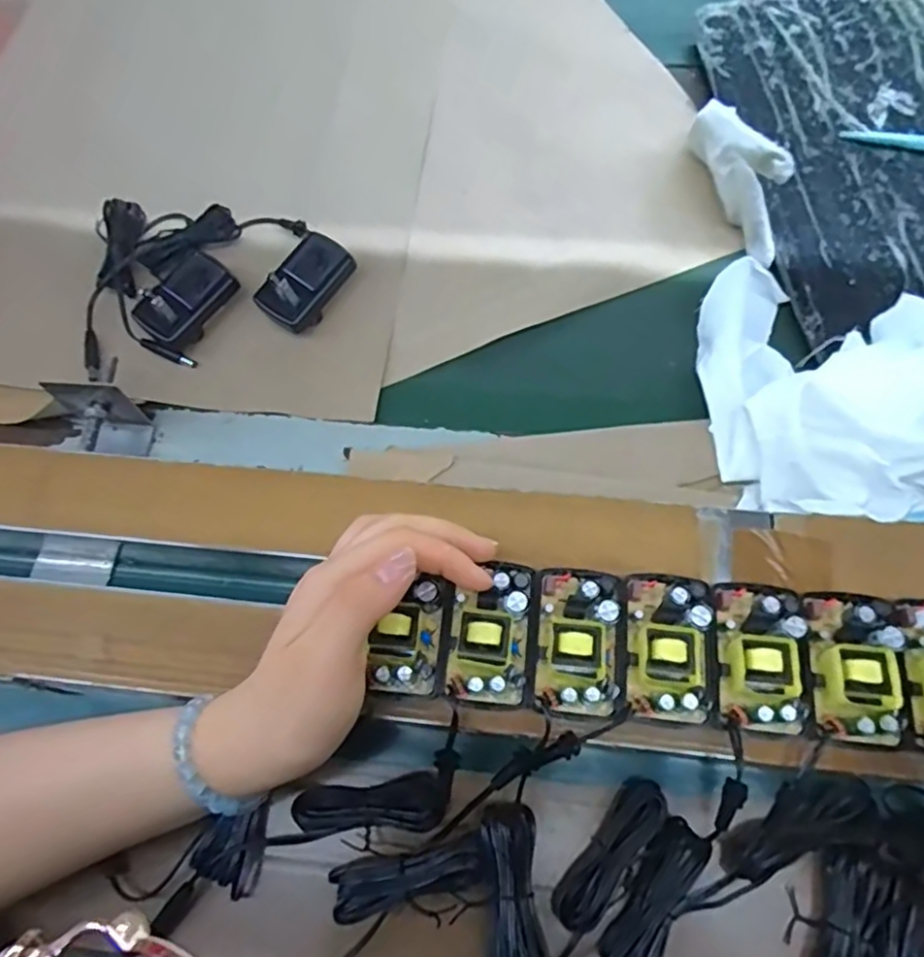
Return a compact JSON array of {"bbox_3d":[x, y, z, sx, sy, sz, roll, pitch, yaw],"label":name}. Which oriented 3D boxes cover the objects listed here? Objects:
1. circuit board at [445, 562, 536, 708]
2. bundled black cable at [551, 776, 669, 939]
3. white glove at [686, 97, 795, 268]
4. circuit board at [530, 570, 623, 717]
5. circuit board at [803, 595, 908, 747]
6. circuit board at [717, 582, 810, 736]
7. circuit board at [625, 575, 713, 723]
[{"bbox_3d":[0.015,0.072,0.310,0.037,0.021,0.066,8,68,5],"label":"circuit board"},{"bbox_3d":[0.073,0.183,0.317,0.022,0.015,0.075,38,74,16],"label":"bundled black cable"},{"bbox_3d":[0.201,-0.216,0.466,0.025,0.061,0.124,-20,81,-6],"label":"white glove"},{"bbox_3d":[0.056,0.075,0.308,0.042,0.020,0.065,4,68,4],"label":"circuit board"},{"bbox_3d":[0.183,0.085,0.296,0.040,0.019,0.064,3,68,3],"label":"circuit board"},{"bbox_3d":[0.142,0.081,0.299,0.040,0.018,0.064,4,68,4],"label":"circuit board"},{"bbox_3d":[0.098,0.077,0.304,0.039,0.018,0.066,3,68,3],"label":"circuit board"}]

